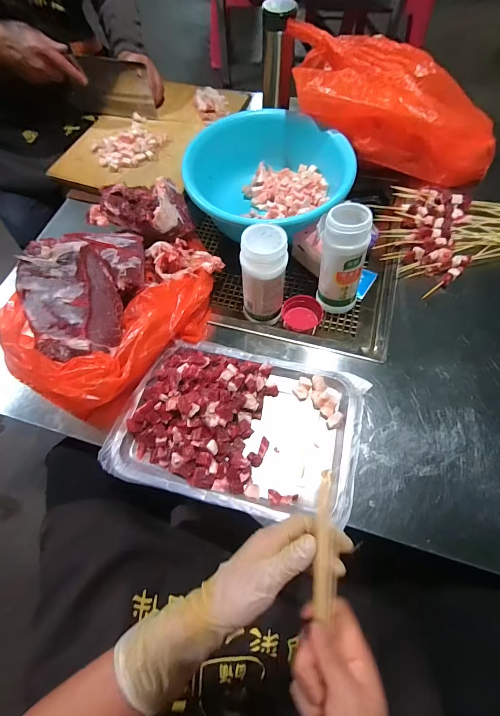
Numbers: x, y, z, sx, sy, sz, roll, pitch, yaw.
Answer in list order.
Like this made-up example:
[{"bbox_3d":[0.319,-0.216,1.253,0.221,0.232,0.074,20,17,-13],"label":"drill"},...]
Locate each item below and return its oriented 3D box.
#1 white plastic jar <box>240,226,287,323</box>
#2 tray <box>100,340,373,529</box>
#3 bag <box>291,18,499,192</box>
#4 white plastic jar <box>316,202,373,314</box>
[{"bbox_3d":[0.021,-0.117,0.474,0.061,0.147,0.063,3,65,5],"label":"white plastic jar"},{"bbox_3d":[-0.014,0.081,0.426,0.311,0.056,0.204,12,66,9],"label":"tray"},{"bbox_3d":[0.250,-0.446,0.572,0.407,0.109,0.139,27,68,-5],"label":"bag"},{"bbox_3d":[0.137,-0.137,0.482,0.067,0.159,0.072,-1,64,3],"label":"white plastic jar"}]

